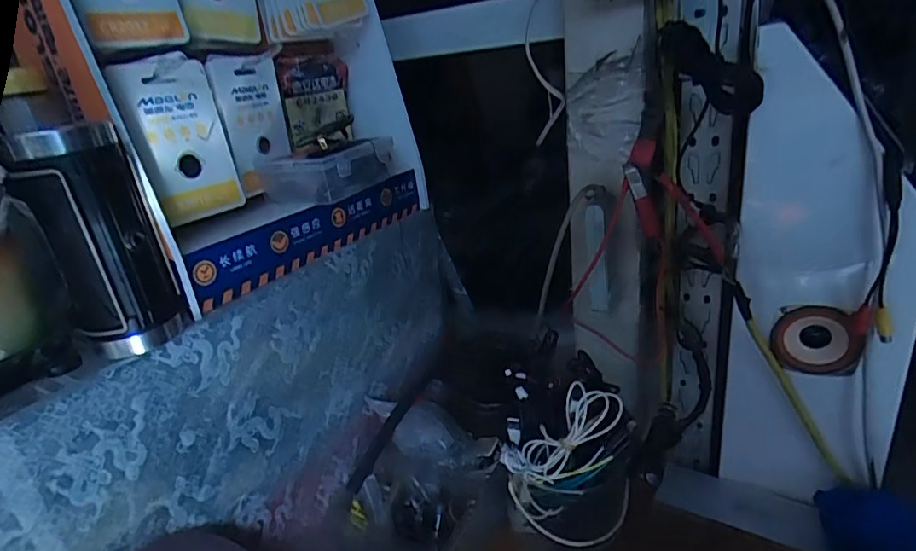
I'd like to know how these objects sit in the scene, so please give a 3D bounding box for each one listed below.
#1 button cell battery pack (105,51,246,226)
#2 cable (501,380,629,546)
[{"bbox_3d":[-0.230,-0.114,0.446,0.009,0.130,0.080,3,26,33],"label":"button cell battery pack"},{"bbox_3d":[0.103,0.180,0.510,0.110,0.166,0.054,2,24,20],"label":"cable"}]

